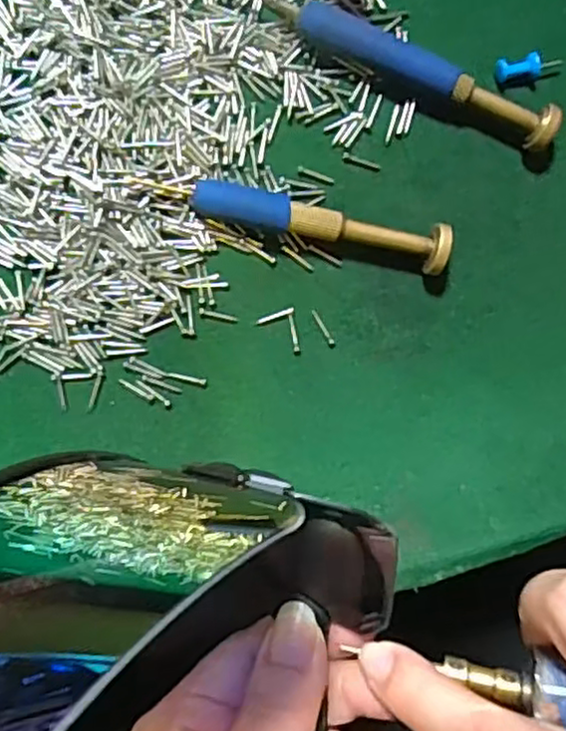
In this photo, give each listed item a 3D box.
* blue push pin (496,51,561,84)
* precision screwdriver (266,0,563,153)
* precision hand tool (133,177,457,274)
[{"bbox_3d":[0.079,-0.096,0.228,0.024,0.008,0.008,-19,92,-7],"label":"blue push pin"},{"bbox_3d":[0.040,-0.092,0.220,0.095,0.014,0.012,24,87,-6],"label":"precision screwdriver"},{"bbox_3d":[0.003,-0.043,0.214,0.095,0.014,0.013,10,89,-7],"label":"precision hand tool"}]

